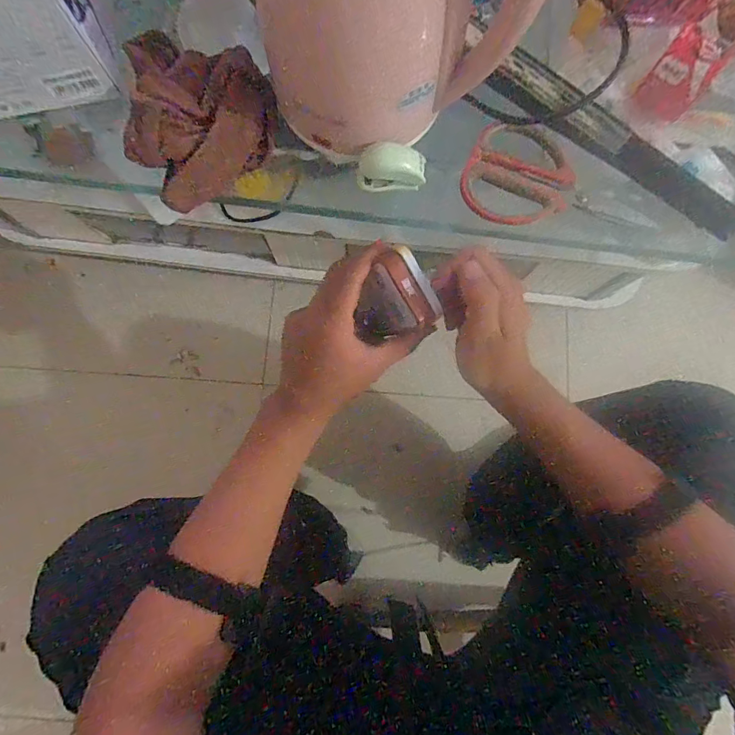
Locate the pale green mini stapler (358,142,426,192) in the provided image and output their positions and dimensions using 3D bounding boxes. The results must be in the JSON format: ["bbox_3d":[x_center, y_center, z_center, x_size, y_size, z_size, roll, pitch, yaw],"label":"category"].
[{"bbox_3d":[0.022,-0.181,0.385,0.058,0.027,0.029,2,80,0],"label":"pale green mini stapler"}]

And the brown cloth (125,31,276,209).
[{"bbox_3d":[-0.162,-0.238,0.382,0.134,0.037,0.143,-37,82,-7],"label":"brown cloth"}]

